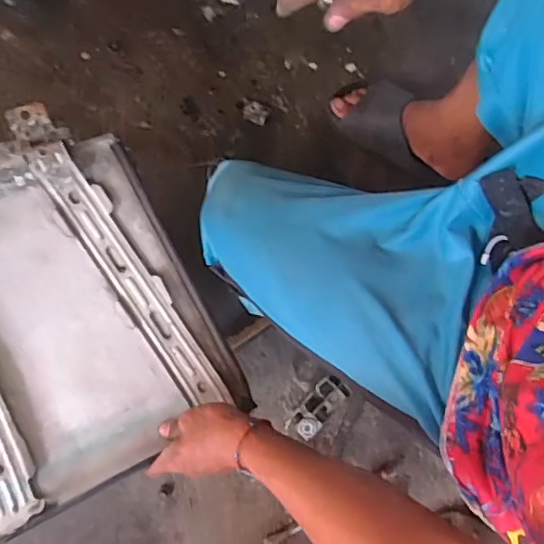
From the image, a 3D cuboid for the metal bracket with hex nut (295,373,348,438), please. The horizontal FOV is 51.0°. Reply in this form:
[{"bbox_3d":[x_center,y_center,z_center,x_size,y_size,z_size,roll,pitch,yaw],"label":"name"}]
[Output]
[{"bbox_3d":[0.065,0.184,0.784,0.039,0.013,0.088,42,81,6],"label":"metal bracket with hex nut"}]

